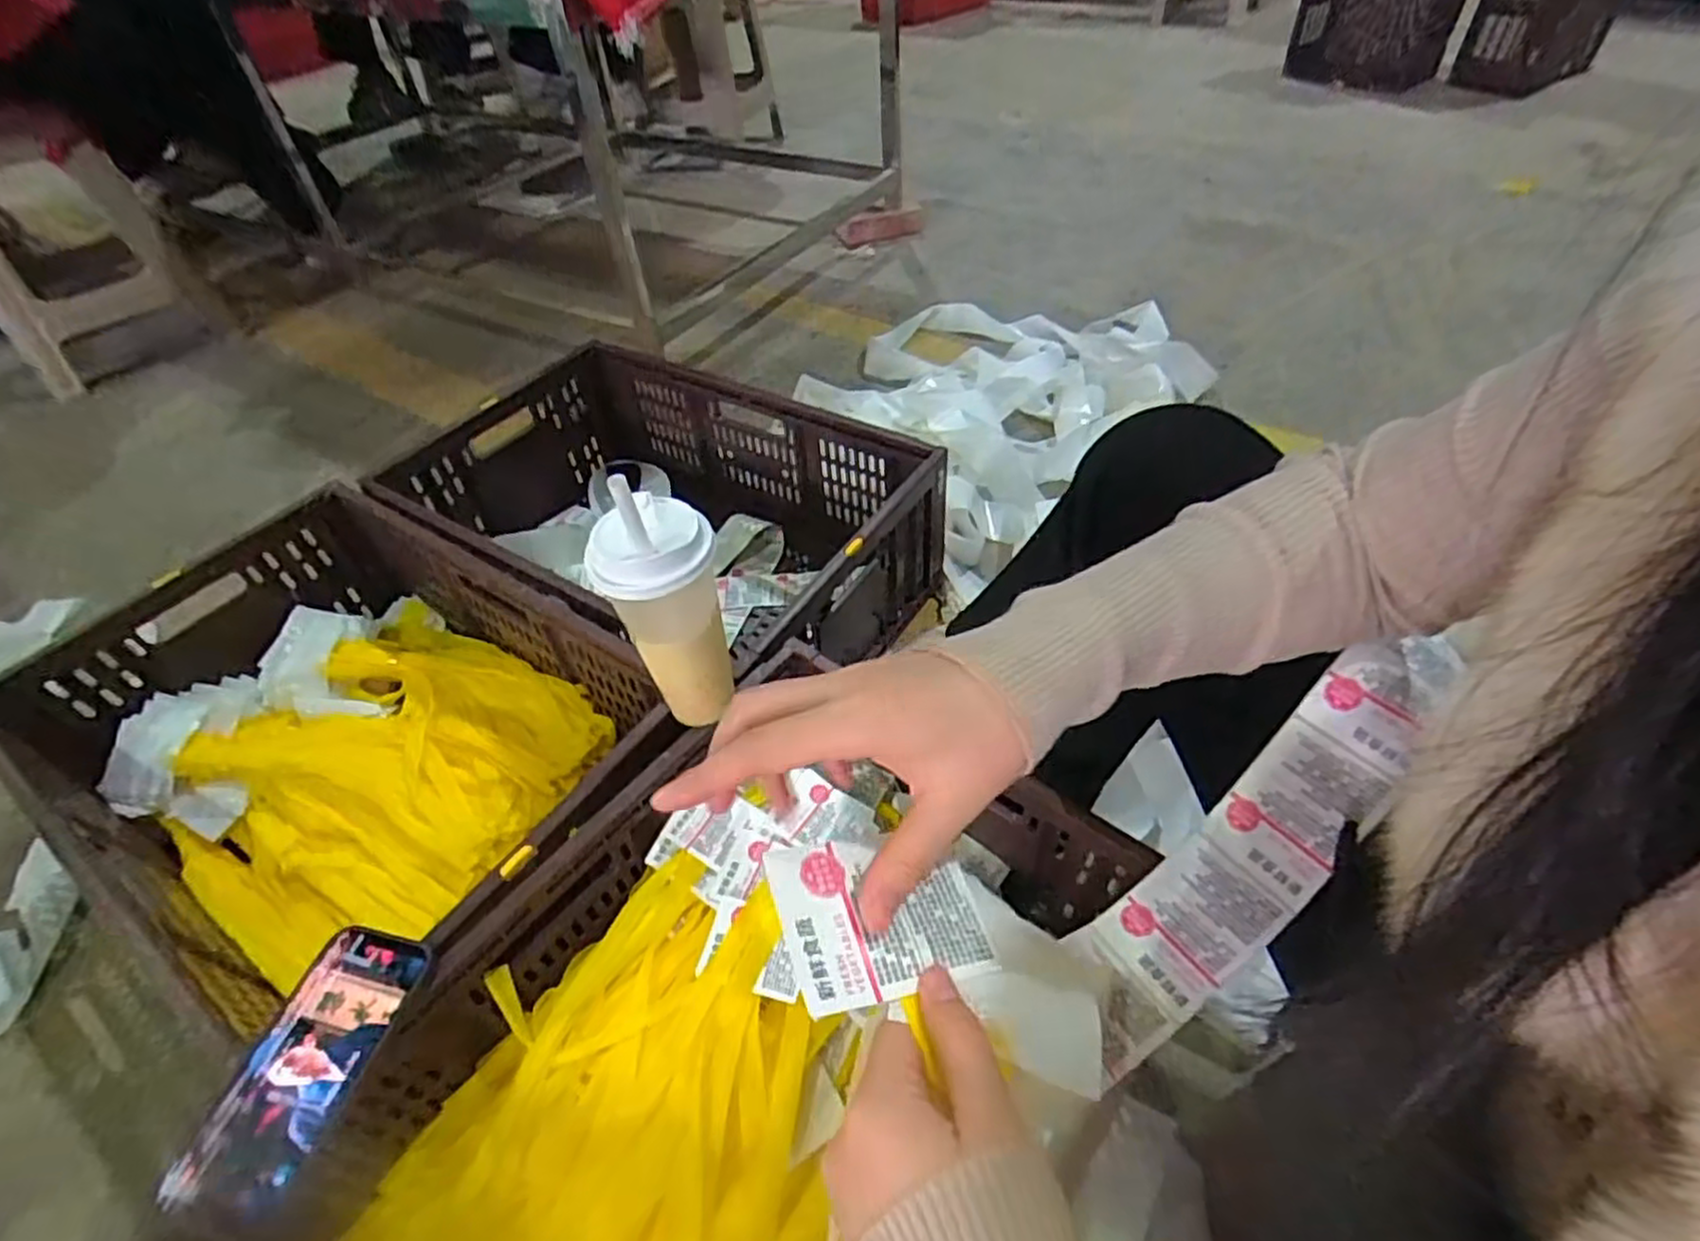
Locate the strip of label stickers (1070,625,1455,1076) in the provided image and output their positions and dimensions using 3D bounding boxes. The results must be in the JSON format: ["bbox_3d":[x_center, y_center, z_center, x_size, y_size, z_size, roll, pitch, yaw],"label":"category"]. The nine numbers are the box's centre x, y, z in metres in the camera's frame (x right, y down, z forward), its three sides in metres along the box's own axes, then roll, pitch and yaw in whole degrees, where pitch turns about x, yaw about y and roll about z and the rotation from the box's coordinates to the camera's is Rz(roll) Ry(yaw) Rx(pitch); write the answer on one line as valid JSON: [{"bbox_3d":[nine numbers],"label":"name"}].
[{"bbox_3d":[0.209,0.109,0.387,0.249,0.051,0.061,-50,56,1],"label":"strip of label stickers"}]

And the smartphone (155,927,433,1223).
[{"bbox_3d":[-0.335,0.269,0.467,0.076,0.010,0.155,6,43,11],"label":"smartphone"}]

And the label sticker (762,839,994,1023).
[{"bbox_3d":[0.012,0.107,0.279,0.078,0.004,0.058,0,47,-27],"label":"label sticker"}]

